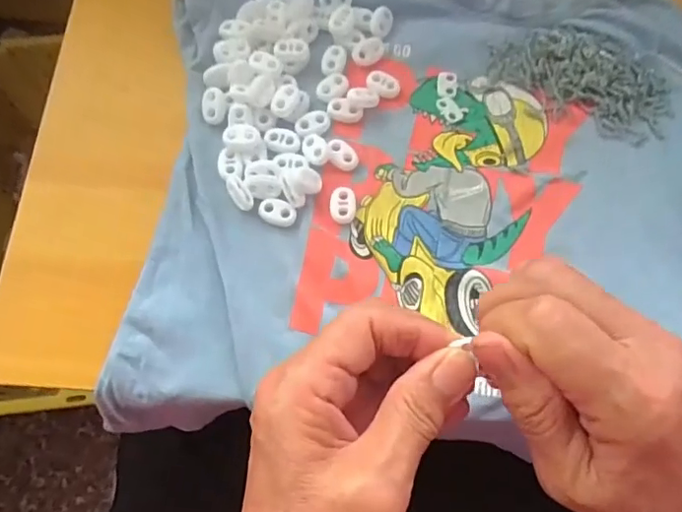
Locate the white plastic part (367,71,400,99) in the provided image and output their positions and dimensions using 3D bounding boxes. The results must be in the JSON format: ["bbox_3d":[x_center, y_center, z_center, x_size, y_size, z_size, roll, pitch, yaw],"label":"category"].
[{"bbox_3d":[0.027,-0.109,0.351,0.022,0.006,0.014,18,72,4],"label":"white plastic part"}]

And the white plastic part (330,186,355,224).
[{"bbox_3d":[0.001,-0.031,0.326,0.015,0.004,0.024,4,72,0],"label":"white plastic part"}]

